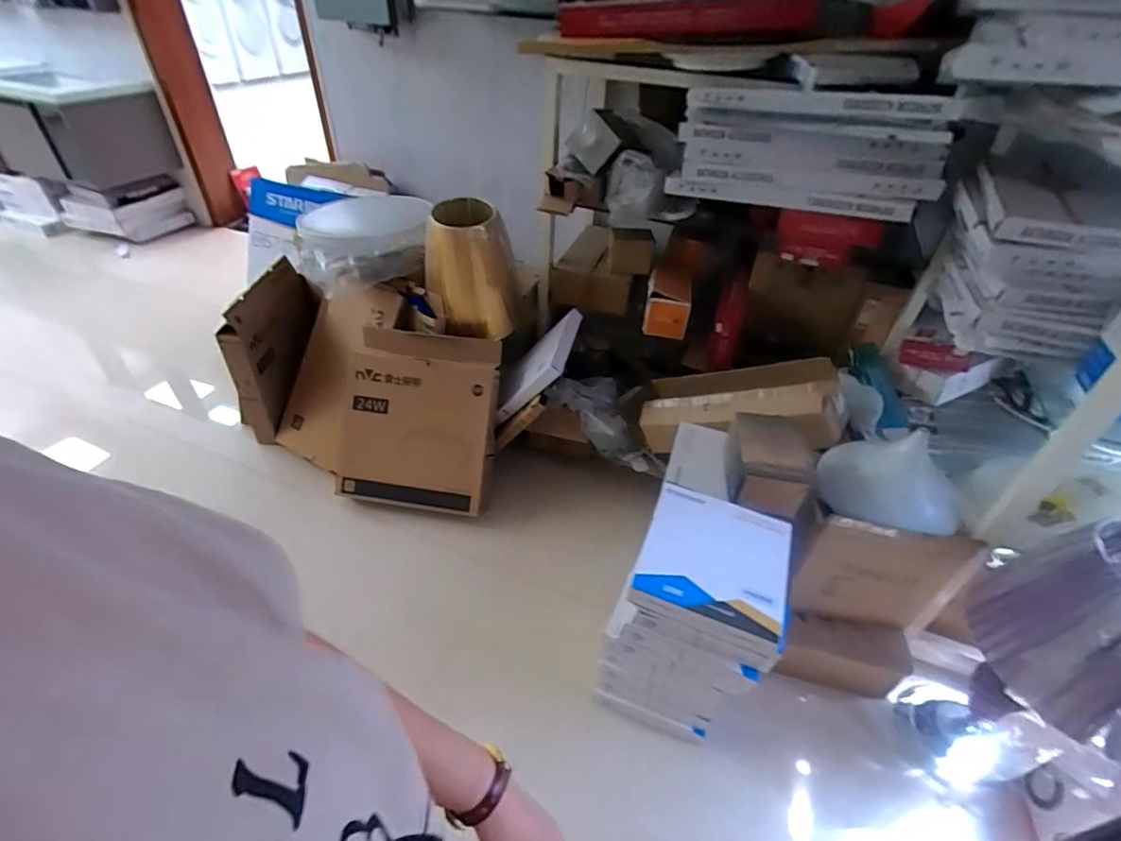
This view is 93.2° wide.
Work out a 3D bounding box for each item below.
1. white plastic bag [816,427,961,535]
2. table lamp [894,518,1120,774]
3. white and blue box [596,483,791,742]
[{"bbox_3d":[0.736,0.127,1.166,0.277,0.188,0.142,29,48,27],"label":"white plastic bag"},{"bbox_3d":[0.932,0.494,1.025,0.306,0.642,0.311,-13,43,-17],"label":"table lamp"},{"bbox_3d":[0.268,0.439,1.164,0.299,0.529,0.251,16,43,15],"label":"white and blue box"}]

